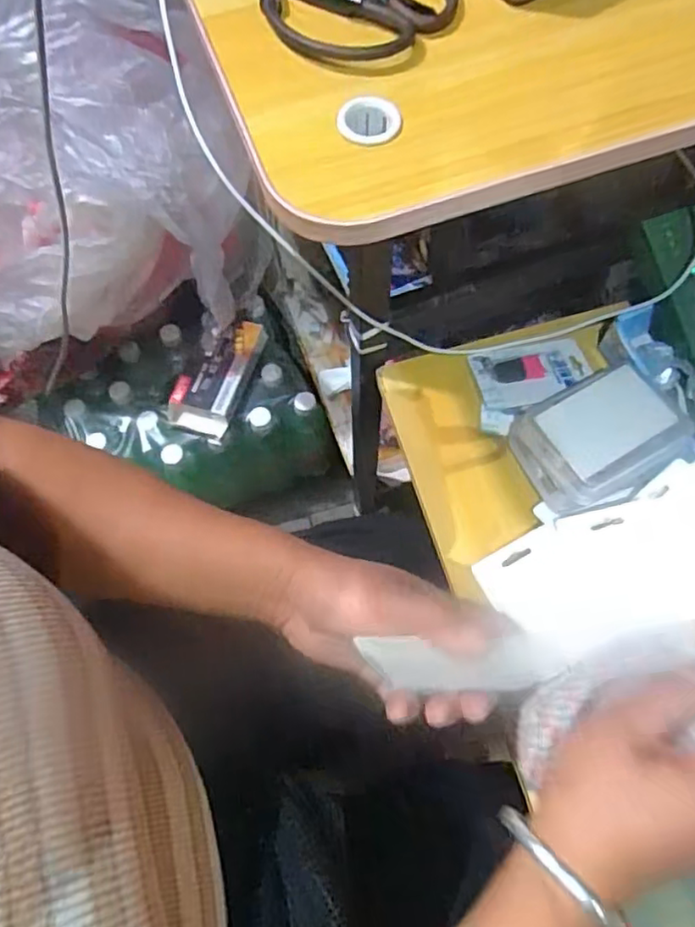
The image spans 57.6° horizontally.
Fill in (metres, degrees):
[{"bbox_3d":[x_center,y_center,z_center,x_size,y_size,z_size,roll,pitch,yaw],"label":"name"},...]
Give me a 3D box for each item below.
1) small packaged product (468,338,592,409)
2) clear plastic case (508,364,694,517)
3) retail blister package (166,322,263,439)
[{"bbox_3d":[0.162,-0.078,0.549,0.100,0.021,0.062,-7,69,-2],"label":"small packaged product"},{"bbox_3d":[0.199,-0.017,0.500,0.112,0.050,0.088,-27,70,-9],"label":"clear plastic case"},{"bbox_3d":[-0.183,-0.124,0.883,0.083,0.050,0.170,18,70,8],"label":"retail blister package"}]

